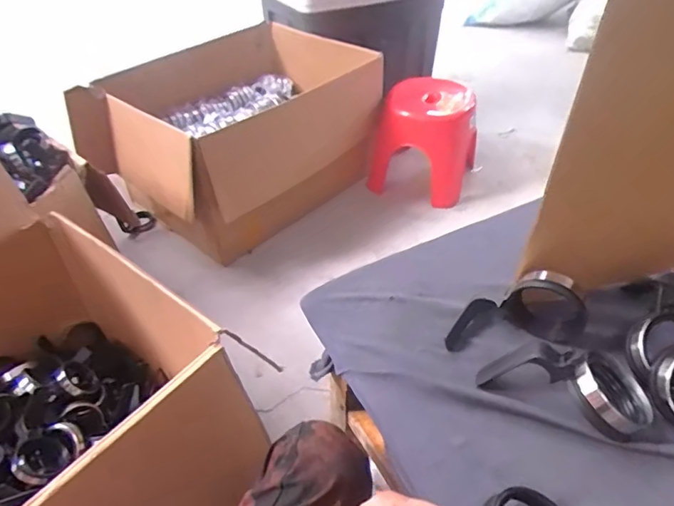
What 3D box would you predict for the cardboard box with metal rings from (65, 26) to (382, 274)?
[{"bbox_3d":[-0.258,-0.328,1.408,0.469,0.385,0.752,30,50,29],"label":"cardboard box with metal rings"}]

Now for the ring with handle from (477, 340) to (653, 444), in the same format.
[{"bbox_3d":[0.202,0.109,0.433,0.137,0.048,0.059,21,46,22],"label":"ring with handle"}]

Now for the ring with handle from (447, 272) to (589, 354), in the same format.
[{"bbox_3d":[0.172,0.053,0.482,0.127,0.058,0.046,-3,42,-4],"label":"ring with handle"}]

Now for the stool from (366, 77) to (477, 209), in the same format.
[{"bbox_3d":[0.282,-0.361,1.561,0.296,0.296,0.276,17,45,18],"label":"stool"}]

